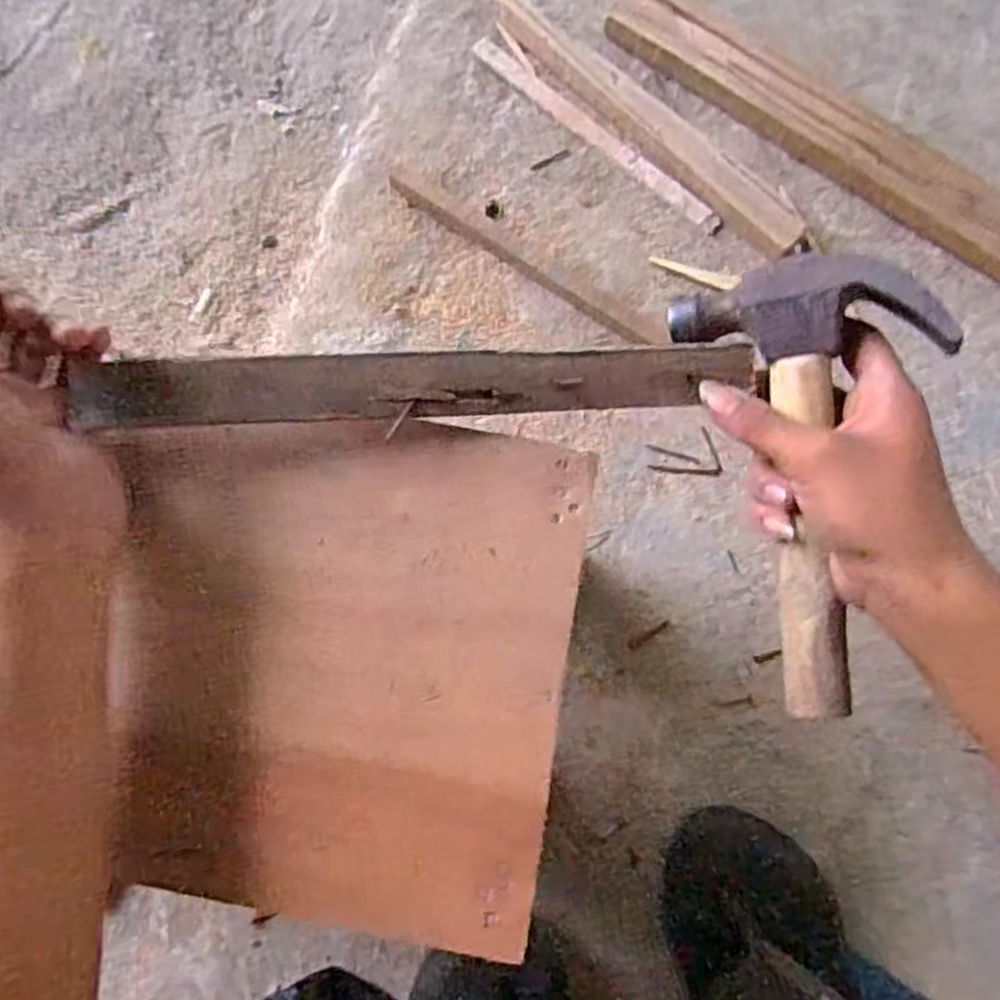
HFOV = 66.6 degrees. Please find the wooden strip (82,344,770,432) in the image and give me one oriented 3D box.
[{"bbox_3d":[-0.033,-0.055,0.354,0.306,0.007,0.030,-3,91,-5],"label":"wooden strip"}]

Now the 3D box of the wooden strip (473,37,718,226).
[{"bbox_3d":[0.078,-0.319,0.656,0.256,0.010,0.019,42,80,10],"label":"wooden strip"}]

